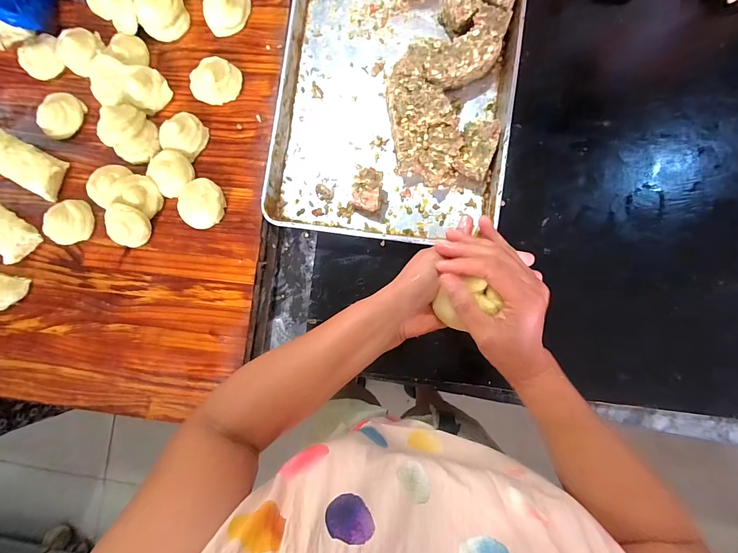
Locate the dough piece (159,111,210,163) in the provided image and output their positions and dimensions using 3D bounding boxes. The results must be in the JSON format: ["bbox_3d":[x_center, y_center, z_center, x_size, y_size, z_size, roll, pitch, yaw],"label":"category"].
[{"bbox_3d":[-0.332,-0.254,0.599,0.076,0.033,0.078,35,88,2],"label":"dough piece"}]

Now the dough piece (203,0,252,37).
[{"bbox_3d":[-0.256,-0.479,0.609,0.082,0.028,0.080,0,87,1],"label":"dough piece"}]

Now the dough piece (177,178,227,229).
[{"bbox_3d":[-0.291,-0.126,0.590,0.071,0.034,0.080,39,89,2],"label":"dough piece"}]

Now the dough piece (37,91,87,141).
[{"bbox_3d":[-0.570,-0.297,0.628,0.062,0.033,0.084,31,88,2],"label":"dough piece"}]

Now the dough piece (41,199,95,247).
[{"bbox_3d":[-0.543,-0.099,0.610,0.073,0.029,0.084,13,88,1],"label":"dough piece"}]

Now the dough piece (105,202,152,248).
[{"bbox_3d":[-0.427,-0.089,0.594,0.074,0.039,0.068,16,88,1],"label":"dough piece"}]

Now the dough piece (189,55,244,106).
[{"bbox_3d":[-0.276,-0.352,0.603,0.086,0.033,0.082,0,87,1],"label":"dough piece"}]

